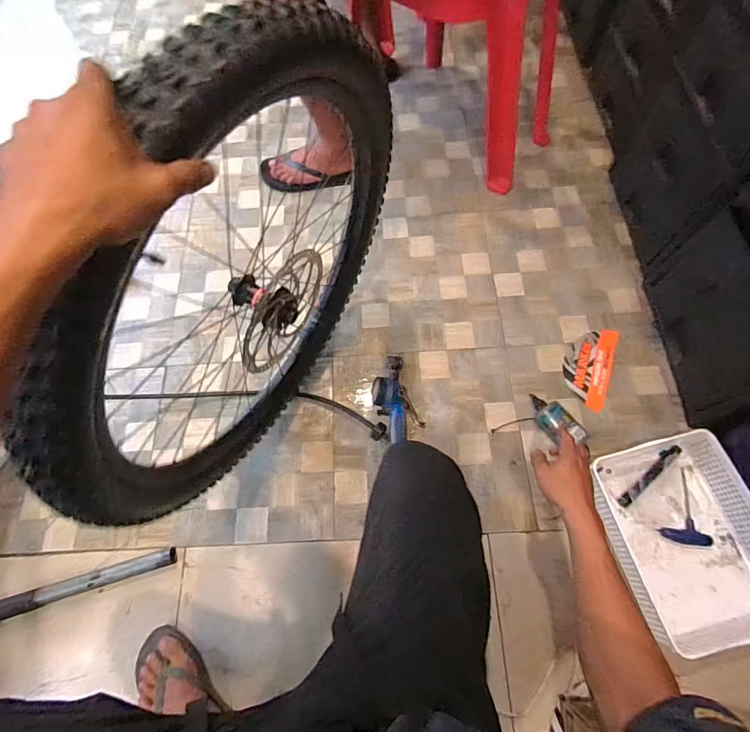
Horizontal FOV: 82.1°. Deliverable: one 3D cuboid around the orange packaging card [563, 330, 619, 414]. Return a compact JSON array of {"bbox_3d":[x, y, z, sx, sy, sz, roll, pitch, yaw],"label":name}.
[{"bbox_3d":[0.479,-0.002,0.969,0.102,0.008,0.195,19,70,10],"label":"orange packaging card"}]

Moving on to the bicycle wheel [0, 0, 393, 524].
[{"bbox_3d":[-0.149,-0.092,0.635,0.092,0.710,0.667,24,71,12],"label":"bicycle wheel"}]

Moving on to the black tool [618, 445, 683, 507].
[{"bbox_3d":[0.544,0.214,0.854,0.168,0.016,0.027,-37,71,-12],"label":"black tool"}]

